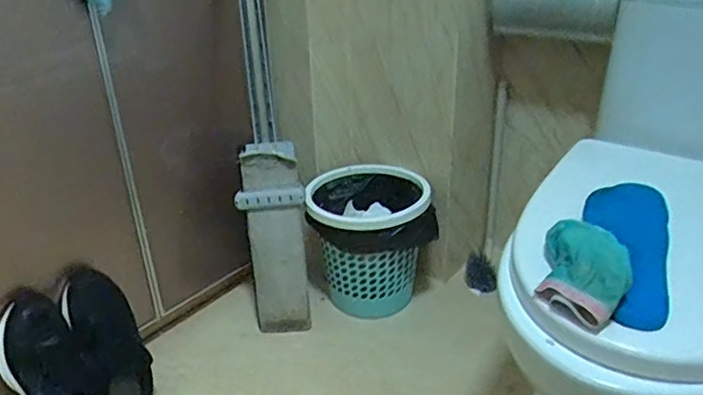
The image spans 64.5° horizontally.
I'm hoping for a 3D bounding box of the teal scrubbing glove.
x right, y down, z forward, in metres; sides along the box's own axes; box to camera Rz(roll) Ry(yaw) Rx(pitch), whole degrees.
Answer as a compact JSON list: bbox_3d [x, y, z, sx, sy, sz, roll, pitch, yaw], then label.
[{"bbox_3d":[0.264,0.078,0.630,0.093,0.053,0.150,10,29,21],"label":"teal scrubbing glove"}]

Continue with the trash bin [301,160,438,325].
[{"bbox_3d":[0.045,0.109,1.269,0.274,0.274,0.250,-2,27,0],"label":"trash bin"}]

